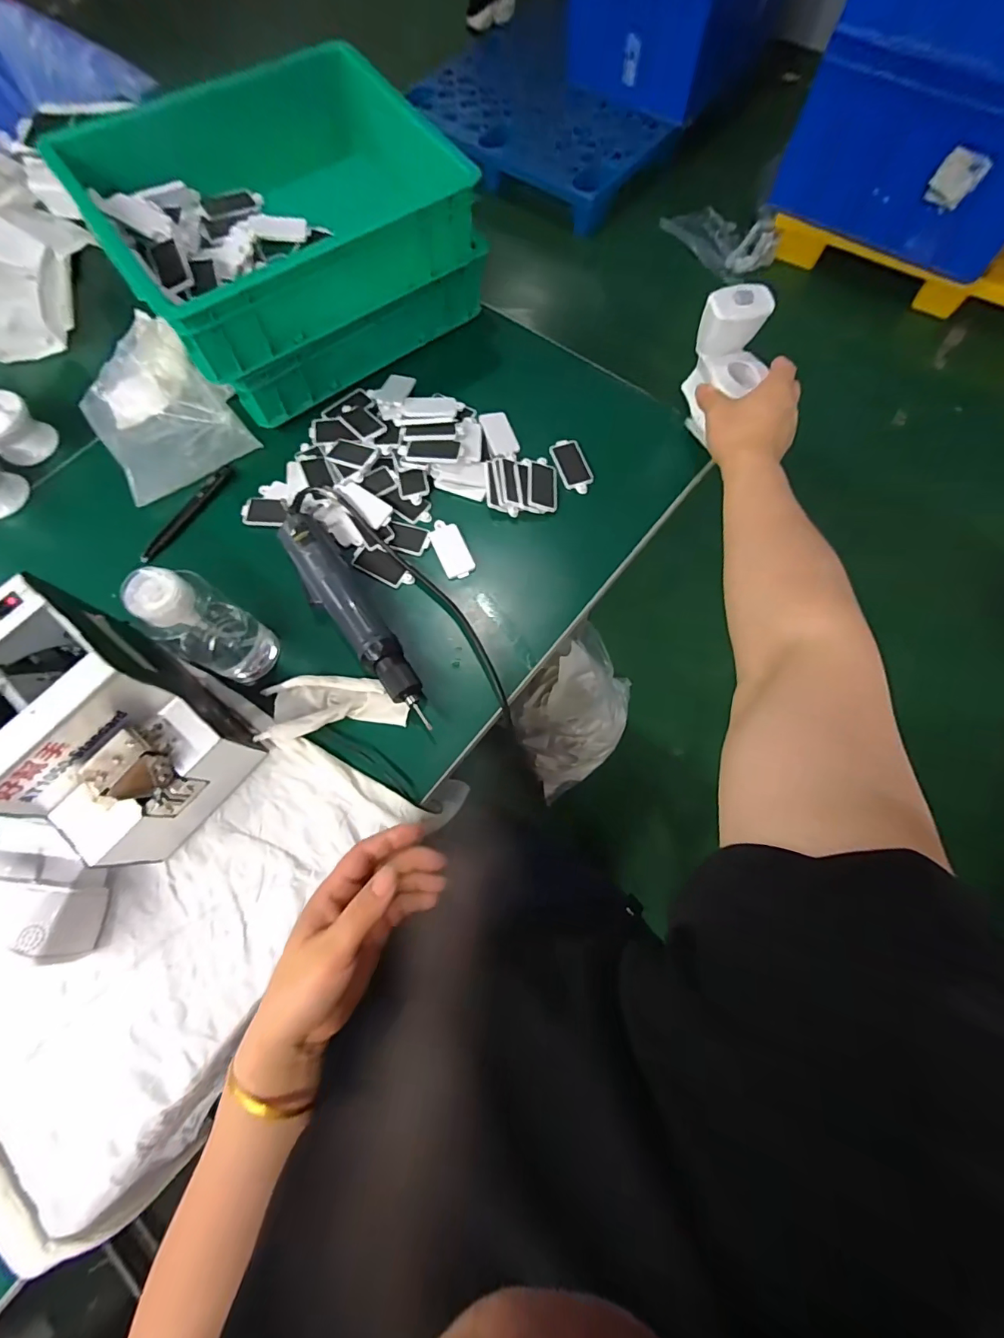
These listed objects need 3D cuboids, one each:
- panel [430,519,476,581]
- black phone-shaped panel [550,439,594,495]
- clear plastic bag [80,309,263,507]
[{"bbox_3d":[-0.055,-0.130,0.508,0.034,0.005,0.072,-24,73,-5],"label":"panel"},{"bbox_3d":[0.081,-0.231,0.537,0.035,0.009,0.070,-20,72,-4],"label":"black phone-shaped panel"},{"bbox_3d":[-0.402,-0.310,0.547,0.153,0.054,0.199,-33,74,-8],"label":"clear plastic bag"}]

